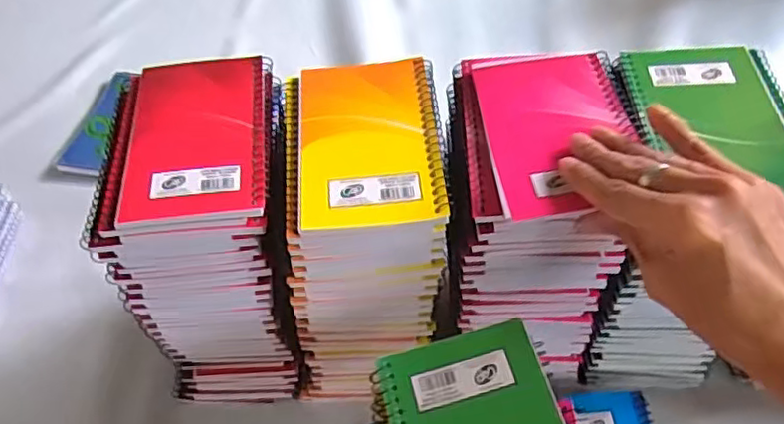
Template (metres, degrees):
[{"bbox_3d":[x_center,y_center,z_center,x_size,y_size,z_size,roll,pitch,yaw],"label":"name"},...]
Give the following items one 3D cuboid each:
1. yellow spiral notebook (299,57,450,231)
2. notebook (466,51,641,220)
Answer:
[{"bbox_3d":[-0.013,-0.046,0.382,0.083,0.005,0.129,-5,52,1],"label":"yellow spiral notebook"},{"bbox_3d":[0.096,-0.051,0.368,0.082,0.013,0.128,-5,52,1],"label":"notebook"}]

